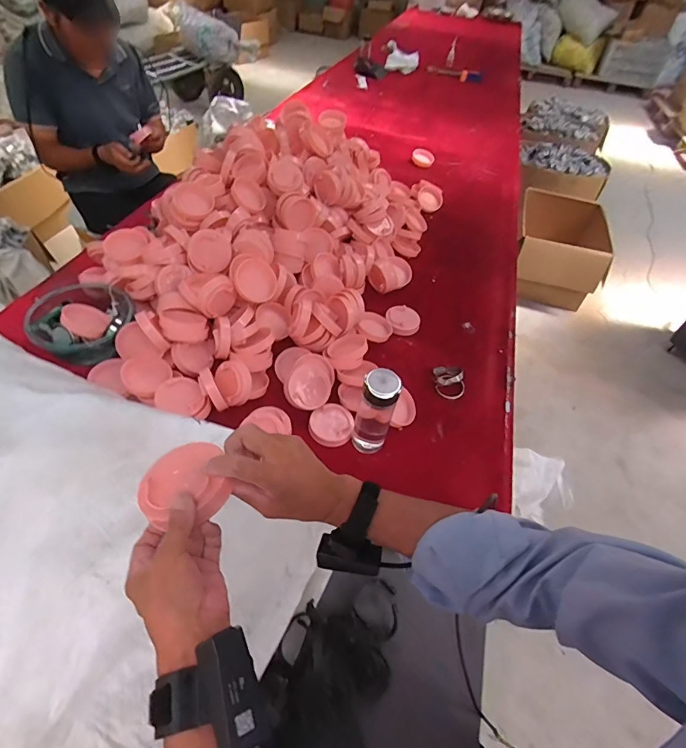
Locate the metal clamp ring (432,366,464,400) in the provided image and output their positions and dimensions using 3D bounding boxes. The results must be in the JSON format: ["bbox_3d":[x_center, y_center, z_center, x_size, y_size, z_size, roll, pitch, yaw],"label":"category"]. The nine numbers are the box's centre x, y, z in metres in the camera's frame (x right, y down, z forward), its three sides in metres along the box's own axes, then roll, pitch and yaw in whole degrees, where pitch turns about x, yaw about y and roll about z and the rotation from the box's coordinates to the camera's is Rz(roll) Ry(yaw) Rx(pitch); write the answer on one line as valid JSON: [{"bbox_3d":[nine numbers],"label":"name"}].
[{"bbox_3d":[0.262,0.021,0.996,0.076,0.034,0.083,3,50,-4],"label":"metal clamp ring"}]

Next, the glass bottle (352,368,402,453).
[{"bbox_3d":[0.063,0.074,0.808,0.072,0.186,0.067,15,50,6],"label":"glass bottle"}]

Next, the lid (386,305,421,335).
[{"bbox_3d":[0.168,-0.149,1.111,0.095,0.014,0.091,11,54,-15],"label":"lid"}]

